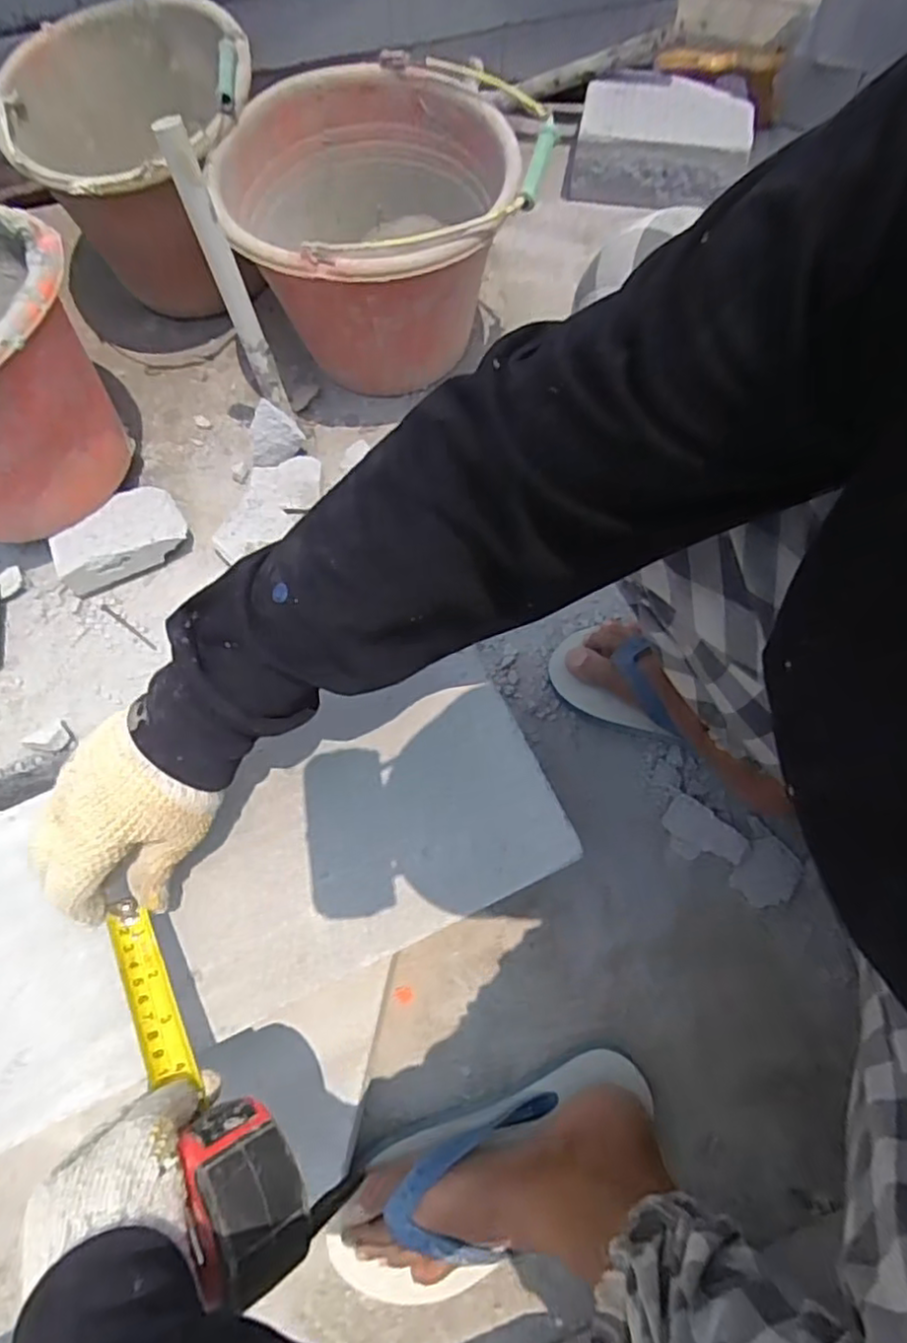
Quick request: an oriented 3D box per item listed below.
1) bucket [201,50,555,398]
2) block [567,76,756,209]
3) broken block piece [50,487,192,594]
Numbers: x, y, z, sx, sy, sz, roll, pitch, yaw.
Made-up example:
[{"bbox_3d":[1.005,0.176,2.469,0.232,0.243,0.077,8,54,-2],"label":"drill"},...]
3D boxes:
[{"bbox_3d":[-0.071,-0.439,0.700,0.298,0.216,0.243,-9,70,-2],"label":"bucket"},{"bbox_3d":[0.254,-0.645,0.813,0.205,0.088,0.110,10,71,5],"label":"block"},{"bbox_3d":[-0.351,-0.138,0.695,0.134,0.048,0.079,-29,71,-9],"label":"broken block piece"}]

